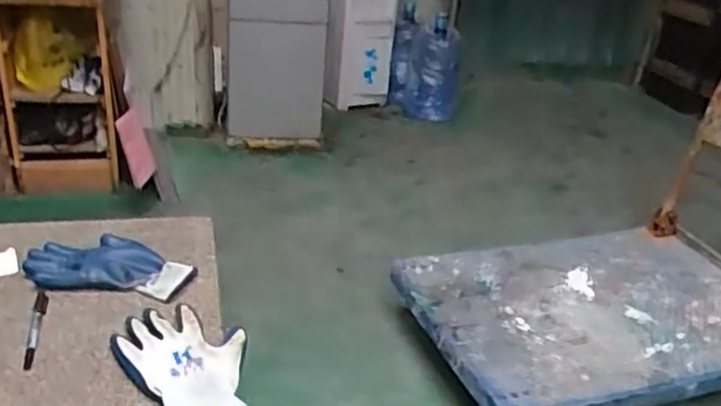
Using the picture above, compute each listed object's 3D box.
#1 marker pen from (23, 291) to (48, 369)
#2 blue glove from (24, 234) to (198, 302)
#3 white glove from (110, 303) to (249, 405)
[{"bbox_3d":[-0.385,0.149,0.816,0.017,0.010,0.151,-5,27,-16],"label":"marker pen"},{"bbox_3d":[-0.339,0.079,0.941,0.209,0.023,0.123,10,27,10],"label":"blue glove"},{"bbox_3d":[-0.184,0.179,0.772,0.134,0.030,0.205,-18,35,-39],"label":"white glove"}]

